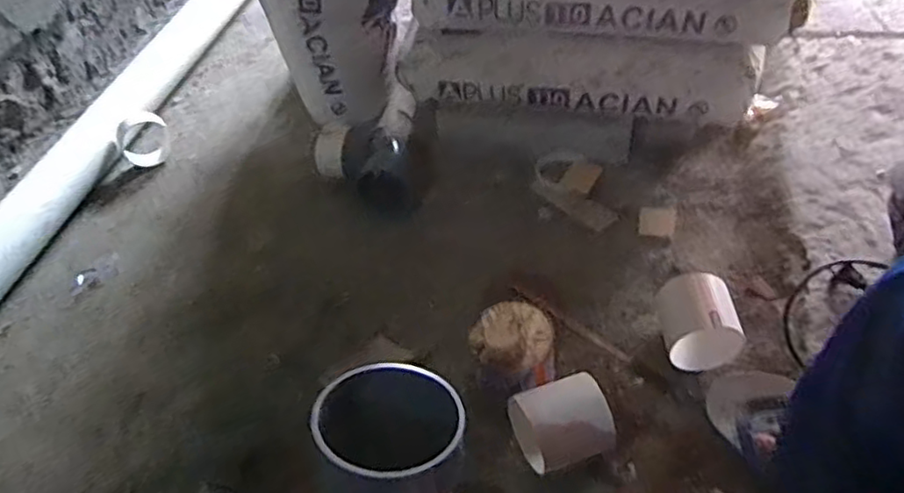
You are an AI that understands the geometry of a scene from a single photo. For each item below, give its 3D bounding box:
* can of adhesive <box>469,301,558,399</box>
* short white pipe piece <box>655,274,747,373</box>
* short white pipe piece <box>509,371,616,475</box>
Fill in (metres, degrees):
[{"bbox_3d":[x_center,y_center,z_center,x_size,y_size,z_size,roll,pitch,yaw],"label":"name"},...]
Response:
[{"bbox_3d":[0.075,0.132,0.802,0.098,0.101,0.105,4,47,10],"label":"can of adhesive"},{"bbox_3d":[0.303,0.099,0.821,0.089,0.089,0.101,-5,46,2],"label":"short white pipe piece"},{"bbox_3d":[0.124,0.205,0.736,0.097,0.088,0.081,-15,46,-8],"label":"short white pipe piece"}]

